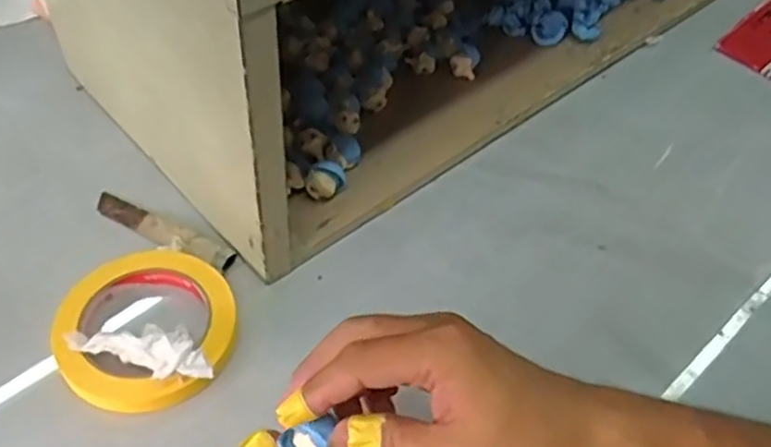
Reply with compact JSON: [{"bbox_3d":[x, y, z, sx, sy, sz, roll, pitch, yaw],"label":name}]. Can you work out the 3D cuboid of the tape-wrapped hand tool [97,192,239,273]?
[{"bbox_3d":[-0.160,0.006,0.525,0.117,0.011,0.024,23,46,20],"label":"tape-wrapped hand tool"}]

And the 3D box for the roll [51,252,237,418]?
[{"bbox_3d":[-0.150,0.063,0.466,0.109,0.022,0.111,1,51,-2],"label":"roll"}]

